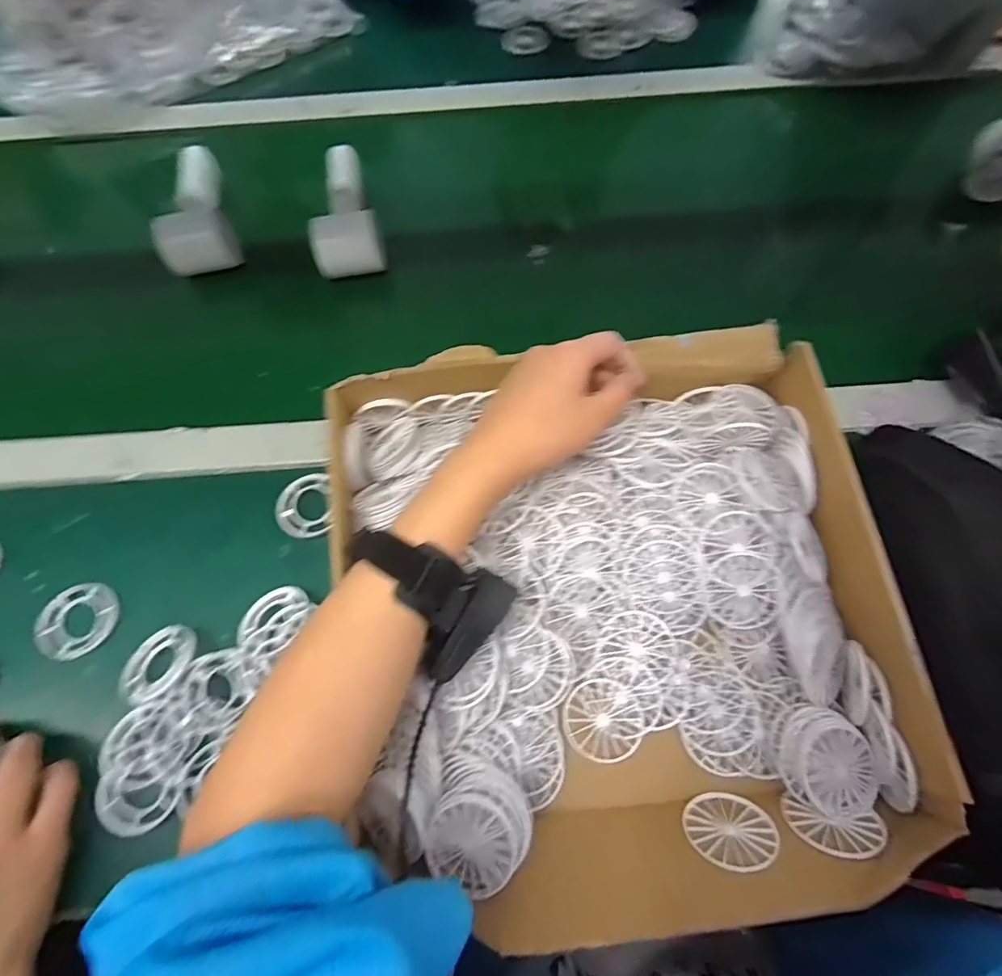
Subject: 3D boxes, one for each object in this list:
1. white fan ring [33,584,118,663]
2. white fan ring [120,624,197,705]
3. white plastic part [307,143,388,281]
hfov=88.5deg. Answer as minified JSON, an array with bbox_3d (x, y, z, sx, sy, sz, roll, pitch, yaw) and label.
[{"bbox_3d":[-0.319,0.101,0.388,0.055,0.011,0.052,0,68,0],"label":"white fan ring"},{"bbox_3d":[-0.238,0.122,0.359,0.052,0.007,0.052,-12,48,13],"label":"white fan ring"},{"bbox_3d":[-0.157,-0.282,0.510,0.063,0.045,0.153,-12,68,-5],"label":"white plastic part"}]

